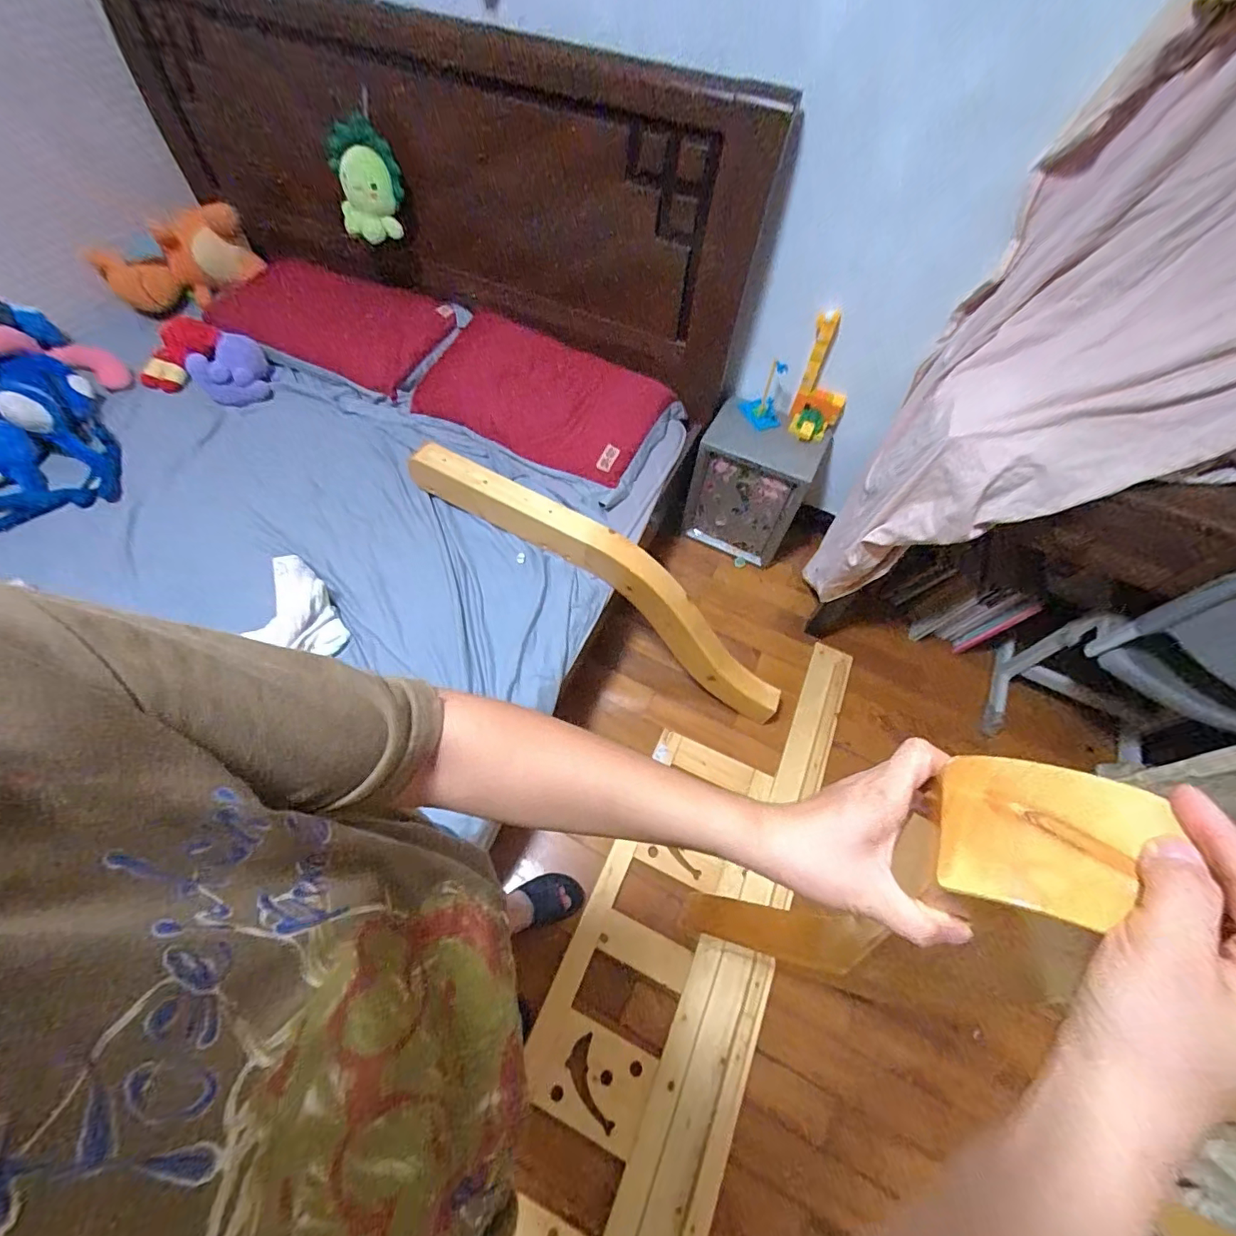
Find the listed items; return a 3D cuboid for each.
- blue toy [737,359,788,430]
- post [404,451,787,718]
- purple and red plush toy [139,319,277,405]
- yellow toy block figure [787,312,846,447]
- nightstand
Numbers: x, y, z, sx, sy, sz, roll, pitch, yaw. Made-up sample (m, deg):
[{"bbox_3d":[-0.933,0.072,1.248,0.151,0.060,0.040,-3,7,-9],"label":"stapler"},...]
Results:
[{"bbox_3d":[0.393,-0.598,1.405,0.106,0.174,0.115,1,59,-4],"label":"blue toy"},{"bbox_3d":[-0.011,-0.098,1.253,1.065,0.202,0.095,37,62,-8],"label":"post"},{"bbox_3d":[-1.133,-0.686,1.421,0.370,0.114,0.233,26,61,11],"label":"purple and red plush toy"},{"bbox_3d":[0.525,-0.600,1.350,0.143,0.299,0.121,31,62,14],"label":"yellow toy block figure"},{"bbox_3d":[0.380,-0.375,1.520,0.305,0.354,0.211,27,61,12],"label":"nightstand"}]

